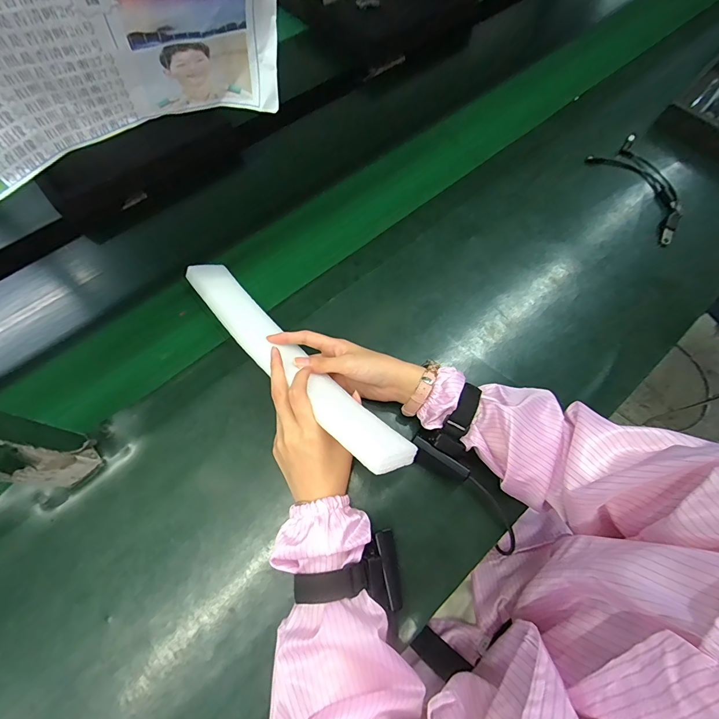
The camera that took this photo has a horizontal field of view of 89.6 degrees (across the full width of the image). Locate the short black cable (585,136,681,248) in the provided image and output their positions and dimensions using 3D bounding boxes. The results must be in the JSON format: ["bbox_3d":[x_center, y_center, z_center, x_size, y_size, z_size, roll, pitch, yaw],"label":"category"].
[{"bbox_3d":[0.476,-0.283,0.592,0.107,0.028,0.194,-25,71,-10],"label":"short black cable"}]

